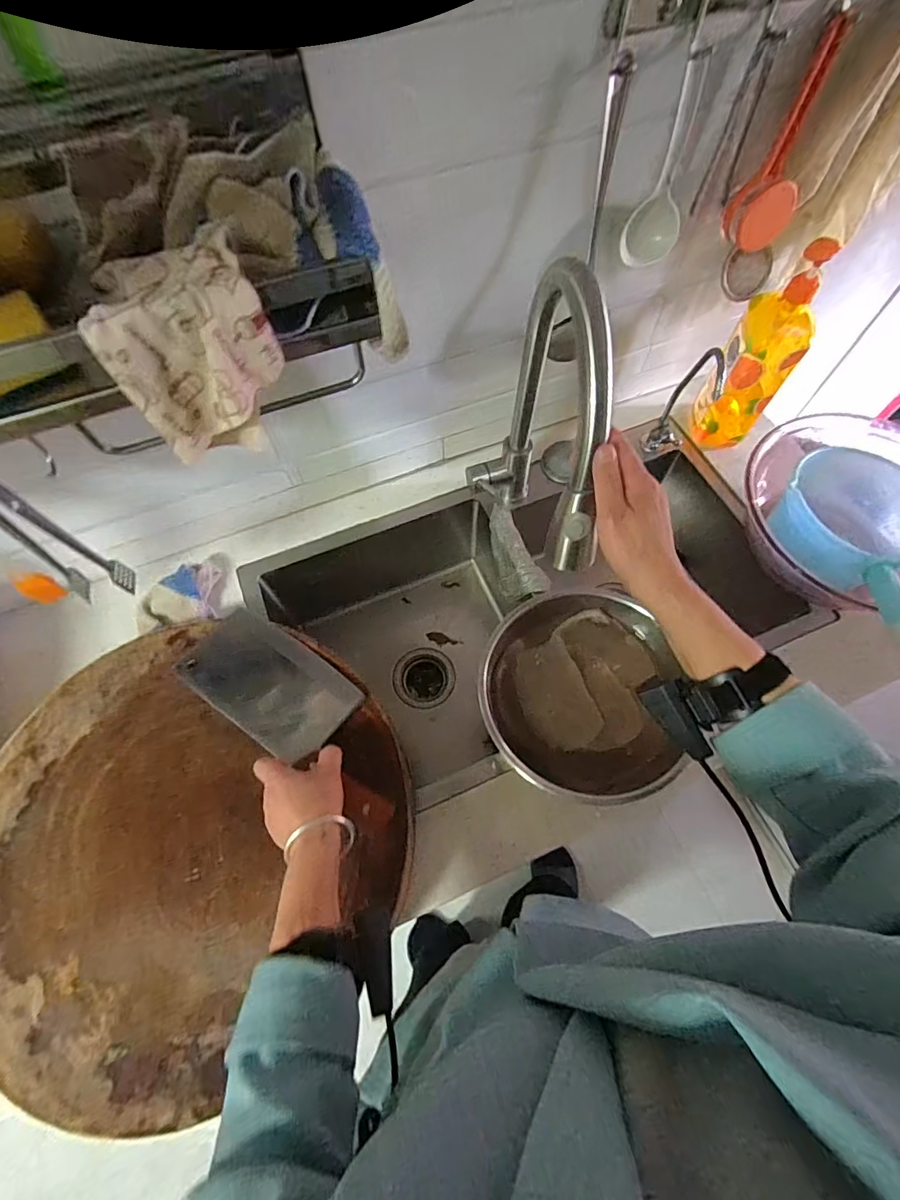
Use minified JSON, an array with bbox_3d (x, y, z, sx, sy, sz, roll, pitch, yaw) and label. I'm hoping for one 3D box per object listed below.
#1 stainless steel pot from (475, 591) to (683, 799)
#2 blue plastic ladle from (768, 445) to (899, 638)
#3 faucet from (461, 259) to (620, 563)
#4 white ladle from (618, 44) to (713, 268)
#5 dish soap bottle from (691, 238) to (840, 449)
[{"bbox_3d":[0.156,0.109,0.599,0.231,0.067,0.242,0,65,1],"label":"stainless steel pot"},{"bbox_3d":[0.505,-0.072,0.609,0.154,0.117,0.263,-13,65,-5],"label":"blue plastic ladle"},{"bbox_3d":[0.086,-0.155,0.559,0.085,0.383,0.277,-4,65,-1],"label":"faucet"},{"bbox_3d":[0.223,-0.435,0.498,0.057,0.167,0.029,-18,66,-7],"label":"white ladle"},{"bbox_3d":[0.419,-0.330,0.662,0.088,0.258,0.083,33,70,15],"label":"dish soap bottle"}]

